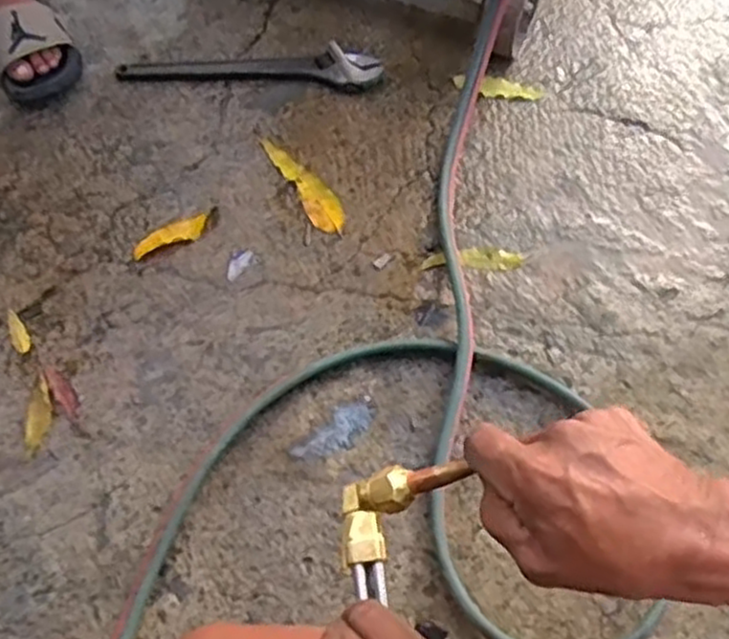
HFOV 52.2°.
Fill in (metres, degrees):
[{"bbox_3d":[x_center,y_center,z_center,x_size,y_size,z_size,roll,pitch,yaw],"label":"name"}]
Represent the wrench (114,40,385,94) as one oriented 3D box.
[{"bbox_3d":[-0.163,-0.374,1.081,0.375,0.021,0.079,4,60,-2],"label":"wrench"}]

